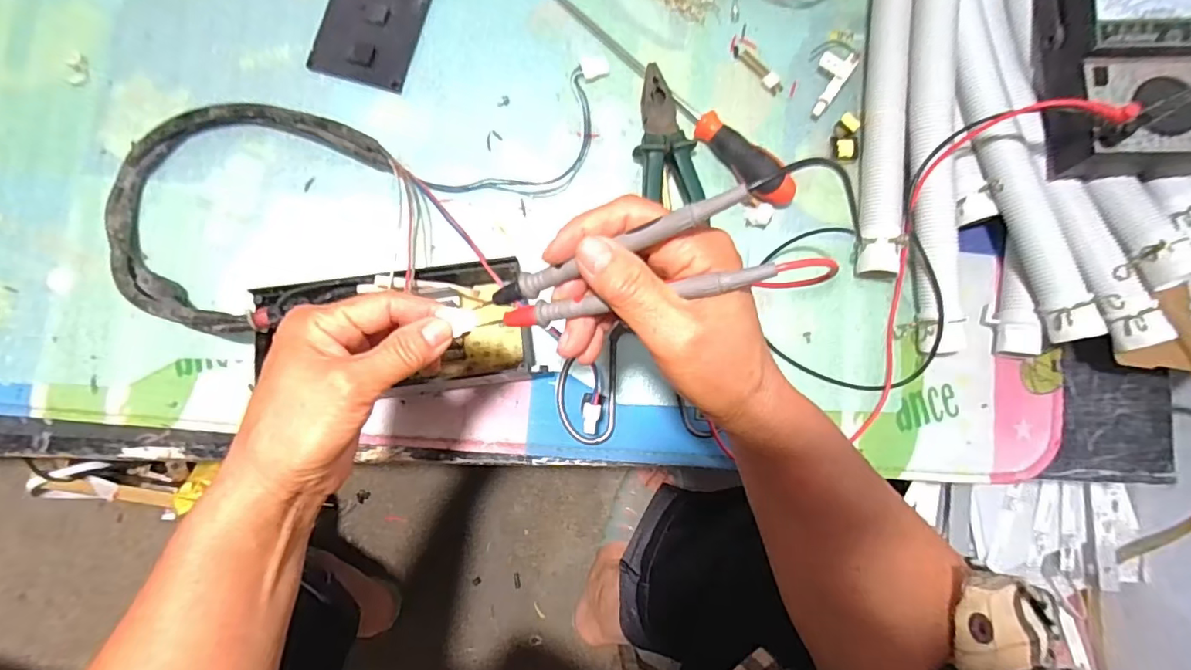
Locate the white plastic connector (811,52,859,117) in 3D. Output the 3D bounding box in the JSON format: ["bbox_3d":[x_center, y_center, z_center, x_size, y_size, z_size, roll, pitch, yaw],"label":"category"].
[{"bbox_3d":[0.208,-0.228,0.482,0.029,0.016,0.064,34,83,3],"label":"white plastic connector"}]

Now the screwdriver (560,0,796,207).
[{"bbox_3d":[0.027,-0.251,0.473,0.026,0.030,0.385,-44,86,-6],"label":"screwdriver"}]

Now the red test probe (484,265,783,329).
[{"bbox_3d":[0.010,-0.015,0.247,0.139,0.006,0.010,-8,83,20],"label":"red test probe"}]

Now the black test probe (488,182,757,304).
[{"bbox_3d":[0.006,-0.037,0.240,0.127,0.007,0.009,-20,83,25],"label":"black test probe"}]

